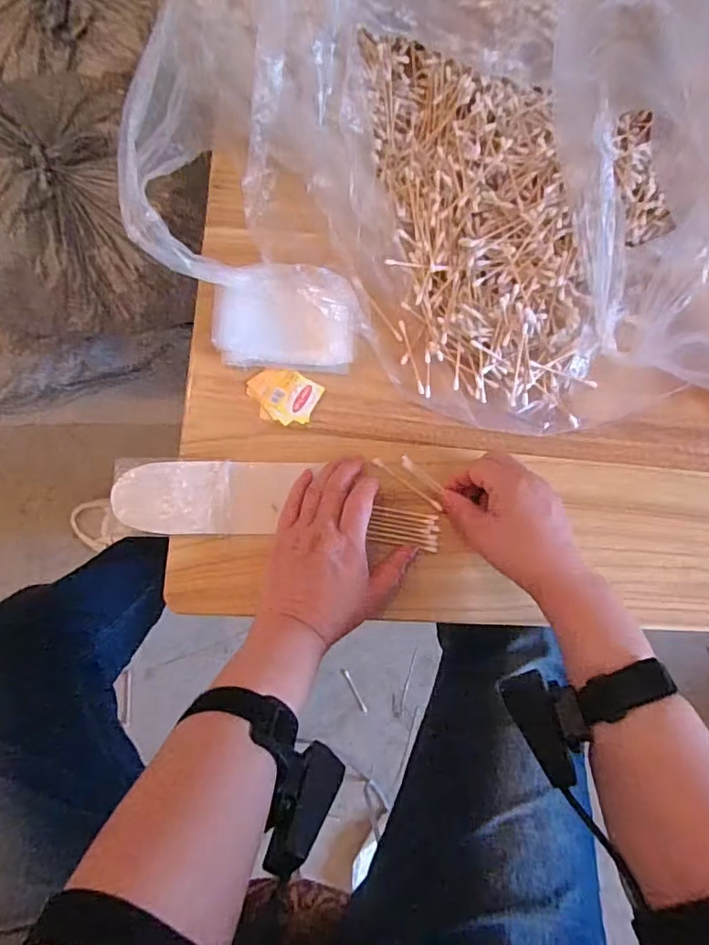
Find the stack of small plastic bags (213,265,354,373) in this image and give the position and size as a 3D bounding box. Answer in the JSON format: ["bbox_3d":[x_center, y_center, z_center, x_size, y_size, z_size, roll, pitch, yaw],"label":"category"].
[{"bbox_3d":[-0.056,-0.129,0.470,0.122,0.055,0.073,0,84,-6],"label":"stack of small plastic bags"}]

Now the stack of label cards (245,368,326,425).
[{"bbox_3d":[-0.062,-0.067,0.485,0.061,0.004,0.046,15,76,-2],"label":"stack of label cards"}]

